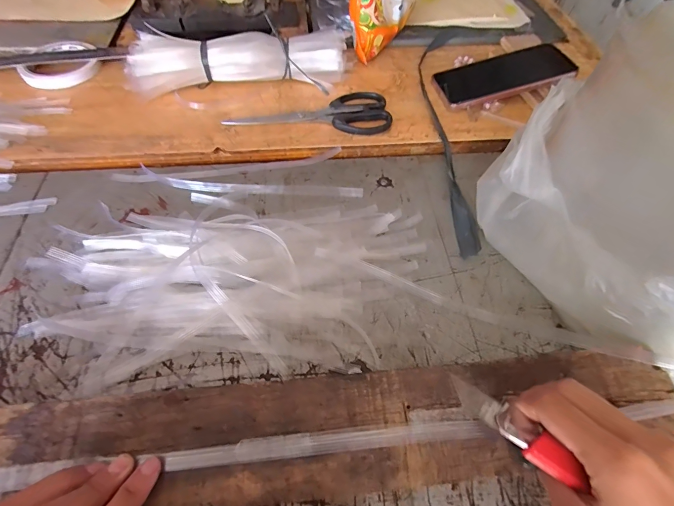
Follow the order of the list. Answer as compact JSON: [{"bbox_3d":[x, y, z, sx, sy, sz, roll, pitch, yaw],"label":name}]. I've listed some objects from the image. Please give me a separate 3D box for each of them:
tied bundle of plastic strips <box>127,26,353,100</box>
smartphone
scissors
[{"bbox_3d":[-0.117,-0.240,0.459,0.264,0.051,0.070,-2,57,-4],"label":"tied bundle of plastic strips"},{"bbox_3d":[0.217,-0.229,0.469,0.170,0.008,0.079,-17,59,-2],"label":"smartphone"},{"bbox_3d":[-0.033,-0.173,0.447,0.192,0.009,0.071,1,57,-2],"label":"scissors"}]

